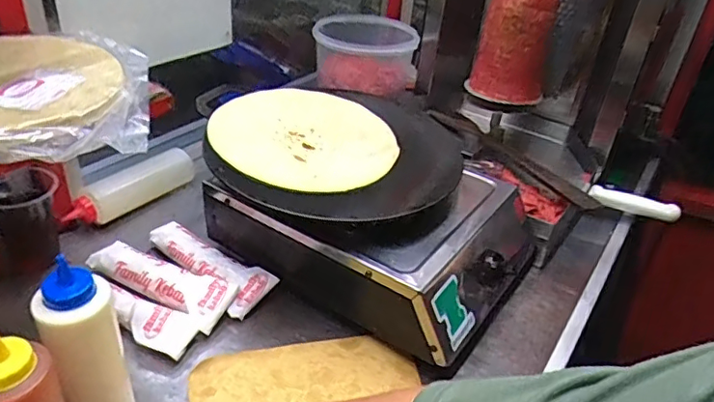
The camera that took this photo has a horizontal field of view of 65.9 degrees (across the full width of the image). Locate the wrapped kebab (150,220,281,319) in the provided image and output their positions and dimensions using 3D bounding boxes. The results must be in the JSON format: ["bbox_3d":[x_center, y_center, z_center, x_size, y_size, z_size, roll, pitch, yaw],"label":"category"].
[{"bbox_3d":[-0.203,0.082,0.727,0.210,0.036,0.065,25,35,28],"label":"wrapped kebab"}]

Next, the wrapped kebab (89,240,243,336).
[{"bbox_3d":[-0.247,0.097,0.695,0.206,0.040,0.060,21,34,23],"label":"wrapped kebab"}]

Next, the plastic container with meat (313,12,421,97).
[{"bbox_3d":[0.013,-0.288,1.108,0.190,0.135,0.175,5,31,-3],"label":"plastic container with meat"}]

